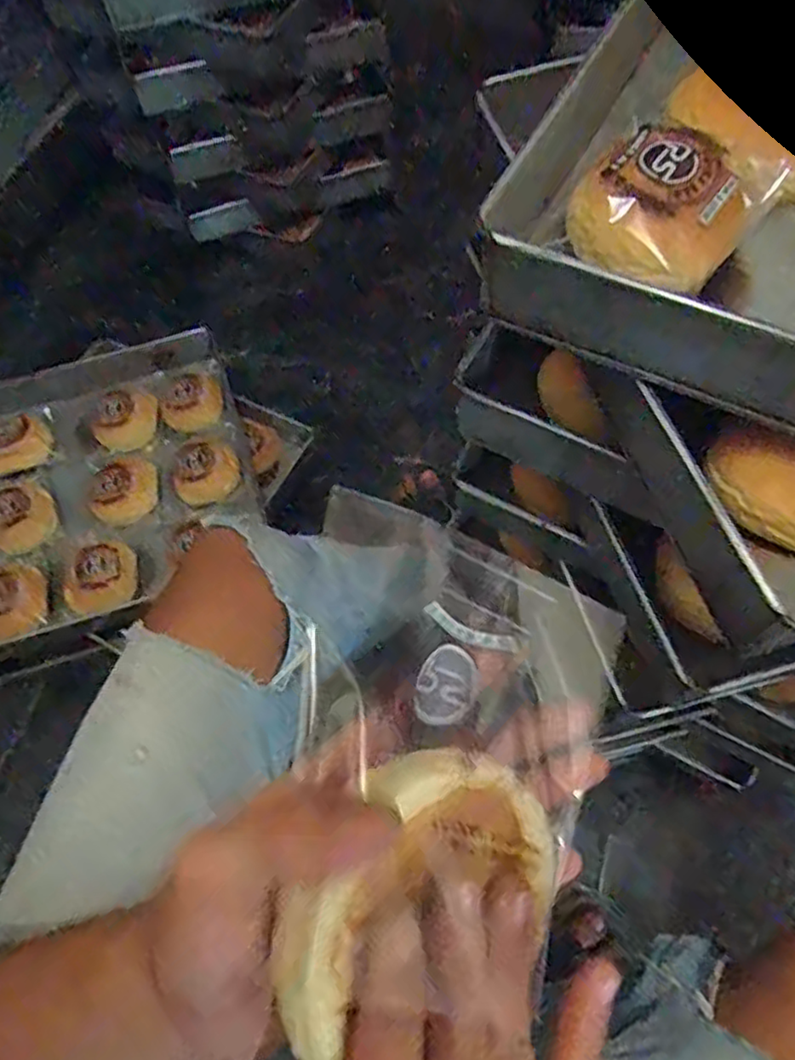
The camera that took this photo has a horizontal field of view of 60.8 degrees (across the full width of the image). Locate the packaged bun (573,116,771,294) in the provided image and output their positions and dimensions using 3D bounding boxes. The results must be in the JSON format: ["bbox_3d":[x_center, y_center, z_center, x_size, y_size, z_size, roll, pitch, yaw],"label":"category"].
[{"bbox_3d":[0.135,-0.171,0.355,0.085,0.040,0.090,37,70,19],"label":"packaged bun"}]

